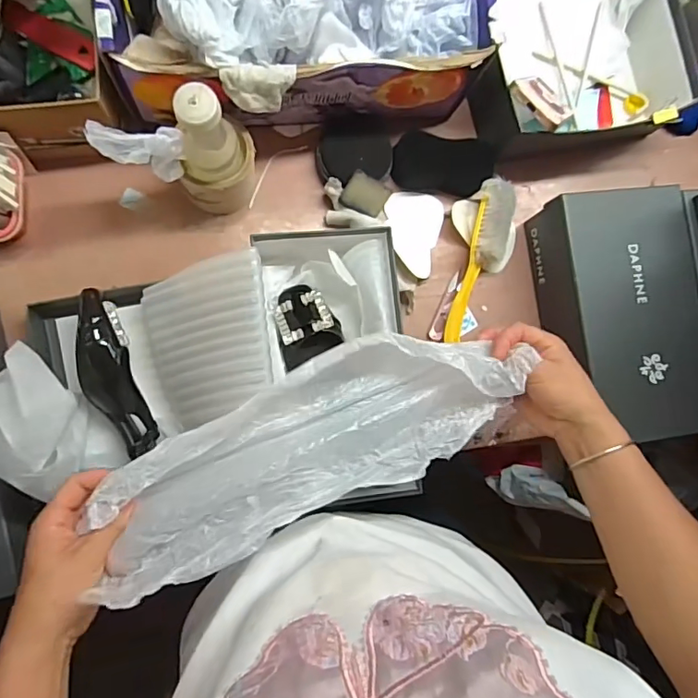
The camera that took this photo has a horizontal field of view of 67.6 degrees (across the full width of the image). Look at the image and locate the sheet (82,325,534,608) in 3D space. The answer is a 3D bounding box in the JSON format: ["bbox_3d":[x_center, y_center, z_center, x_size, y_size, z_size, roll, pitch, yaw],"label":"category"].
[{"bbox_3d":[-0.027,0.076,0.448,0.365,0.070,0.118,-22,90,-12],"label":"sheet"}]

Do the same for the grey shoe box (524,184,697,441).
[{"bbox_3d":[0.339,-0.042,0.646,0.158,0.093,0.285,-8,88,-9],"label":"grey shoe box"}]

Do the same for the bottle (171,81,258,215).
[{"bbox_3d":[-0.140,-0.206,0.550,0.077,0.179,0.070,1,86,-9],"label":"bottle"}]

